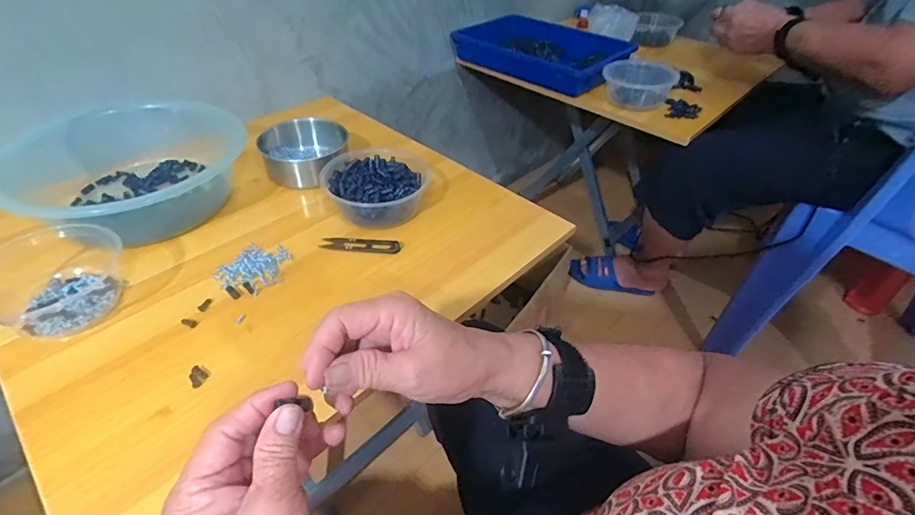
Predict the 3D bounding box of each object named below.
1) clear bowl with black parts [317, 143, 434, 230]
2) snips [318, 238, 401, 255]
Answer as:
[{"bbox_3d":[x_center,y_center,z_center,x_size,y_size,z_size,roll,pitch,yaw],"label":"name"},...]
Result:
[{"bbox_3d":[-0.104,-0.093,0.623,0.148,0.055,0.132,-8,43,-13],"label":"clear bowl with black parts"},{"bbox_3d":[-0.122,-0.016,0.572,0.101,0.010,0.023,6,41,3],"label":"snips"}]

